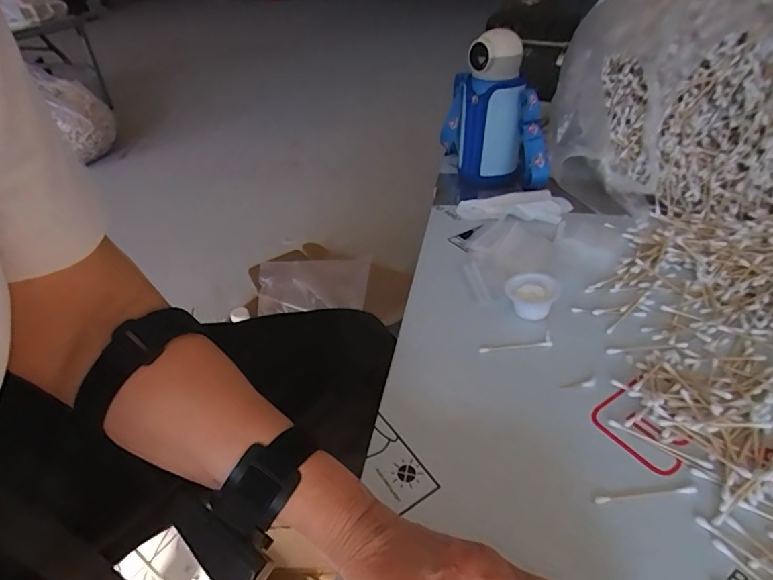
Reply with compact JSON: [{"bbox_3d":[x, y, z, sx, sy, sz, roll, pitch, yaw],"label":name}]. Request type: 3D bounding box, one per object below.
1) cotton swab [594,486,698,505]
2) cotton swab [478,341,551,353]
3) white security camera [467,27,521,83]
[{"bbox_3d":[0.184,0.146,0.329,0.073,0.004,0.006,-7,39,-1],"label":"cotton swab"},{"bbox_3d":[0.125,0.054,0.449,0.069,0.004,0.007,-4,39,2],"label":"cotton swab"},{"bbox_3d":[0.149,-0.335,0.659,0.055,0.057,0.074,-25,43,-26],"label":"white security camera"}]

